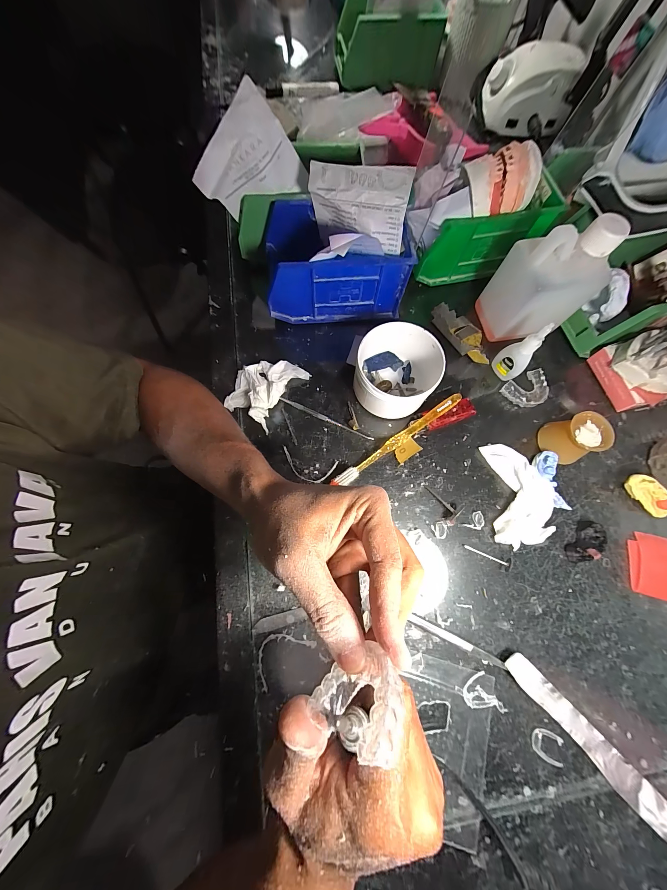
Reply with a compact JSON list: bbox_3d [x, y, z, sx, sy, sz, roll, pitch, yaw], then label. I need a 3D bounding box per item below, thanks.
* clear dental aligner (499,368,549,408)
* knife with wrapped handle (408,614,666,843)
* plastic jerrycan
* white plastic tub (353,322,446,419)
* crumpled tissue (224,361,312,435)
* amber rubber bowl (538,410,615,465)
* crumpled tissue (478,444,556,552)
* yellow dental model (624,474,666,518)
[{"bbox_3d":[0.242,-0.068,0.351,0.054,0.013,0.040,-26,76,-8],"label":"clear dental aligner"},{"bbox_3d":[0.203,0.247,0.258,0.284,0.015,0.039,38,77,9],"label":"knife with wrapped handle"},{"bbox_3d":[0.240,-0.184,0.320,0.077,0.119,0.072,-17,75,-6],"label":"plastic jerrycan"},{"bbox_3d":[0.069,-0.084,0.325,0.087,0.059,0.093,24,75,6],"label":"white plastic tub"},{"bbox_3d":[-0.084,-0.071,0.338,0.068,0.021,0.086,30,76,7],"label":"crumpled tissue"},{"bbox_3d":[0.269,-0.006,0.318,0.056,0.044,0.049,-17,75,-6],"label":"amber rubber bowl"},{"bbox_3d":[0.206,0.053,0.312,0.062,0.018,0.109,2,74,0],"label":"crumpled tissue"},{"bbox_3d":[0.345,0.056,0.306,0.016,0.022,0.057,-44,94,-12],"label":"yellow dental model"}]

